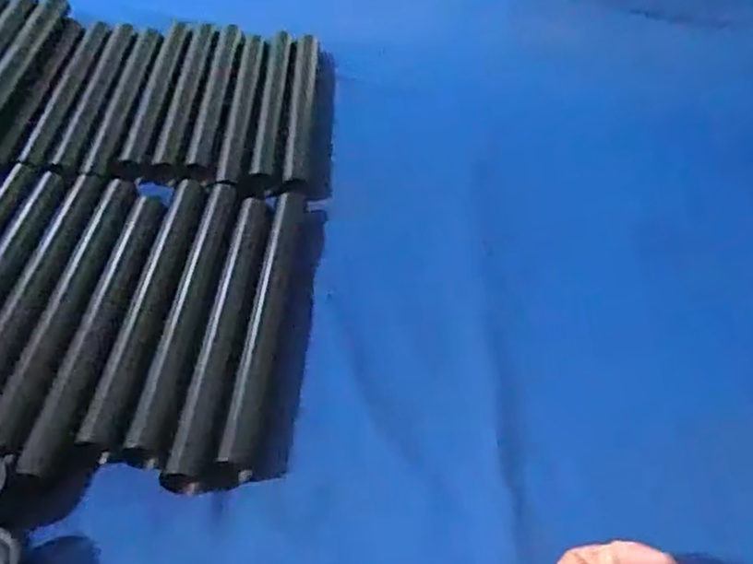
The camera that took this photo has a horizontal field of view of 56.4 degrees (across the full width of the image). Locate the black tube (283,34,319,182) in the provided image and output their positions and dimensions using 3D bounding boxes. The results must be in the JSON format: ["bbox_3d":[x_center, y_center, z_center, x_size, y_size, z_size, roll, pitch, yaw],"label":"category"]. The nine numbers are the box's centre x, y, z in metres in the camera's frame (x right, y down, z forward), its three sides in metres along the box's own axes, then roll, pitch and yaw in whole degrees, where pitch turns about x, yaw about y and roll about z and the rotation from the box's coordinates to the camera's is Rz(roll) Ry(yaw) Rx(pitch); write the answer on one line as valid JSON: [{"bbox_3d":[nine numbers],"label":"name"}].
[{"bbox_3d":[-0.066,-0.161,0.626,0.021,0.013,0.227,2,47,-3],"label":"black tube"}]

